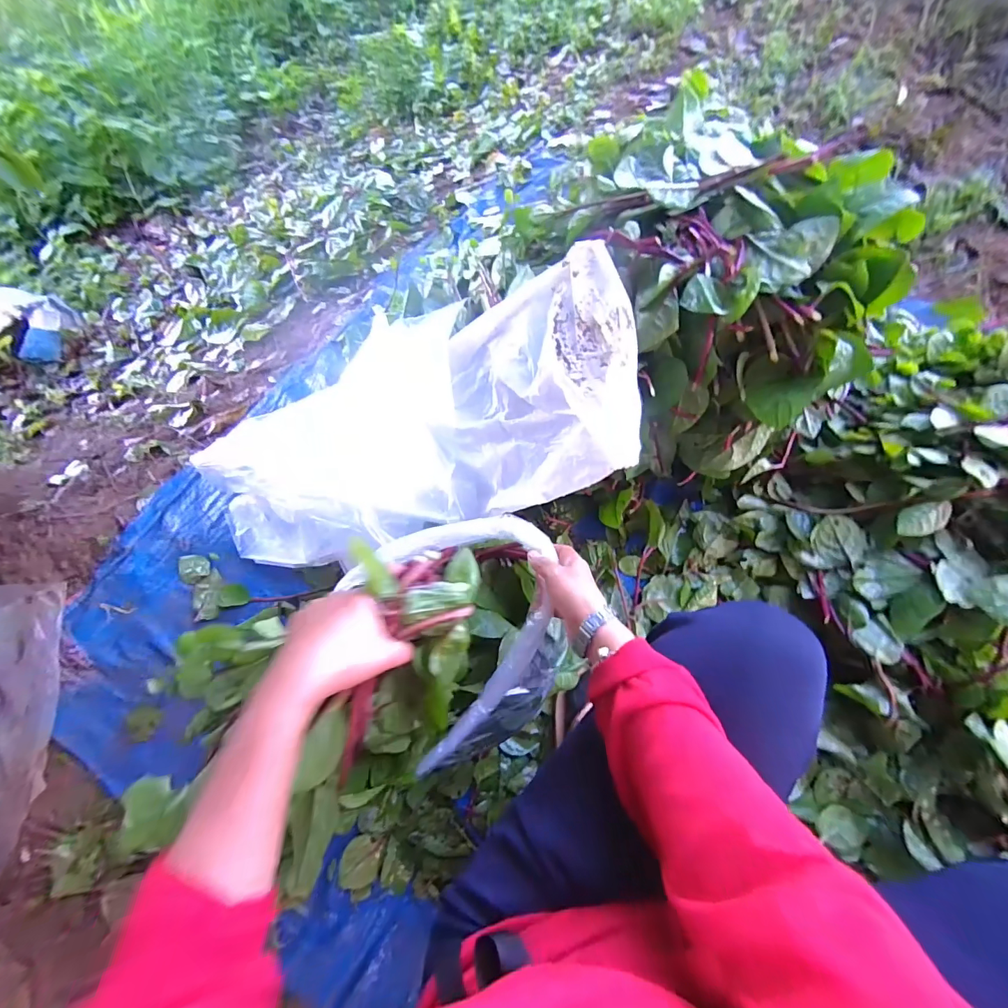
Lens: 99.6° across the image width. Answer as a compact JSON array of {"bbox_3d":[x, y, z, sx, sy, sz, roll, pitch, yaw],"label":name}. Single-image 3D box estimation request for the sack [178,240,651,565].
[{"bbox_3d":[-0.154,-0.129,0.651,0.696,0.149,0.369,-14,66,22],"label":"sack"}]

